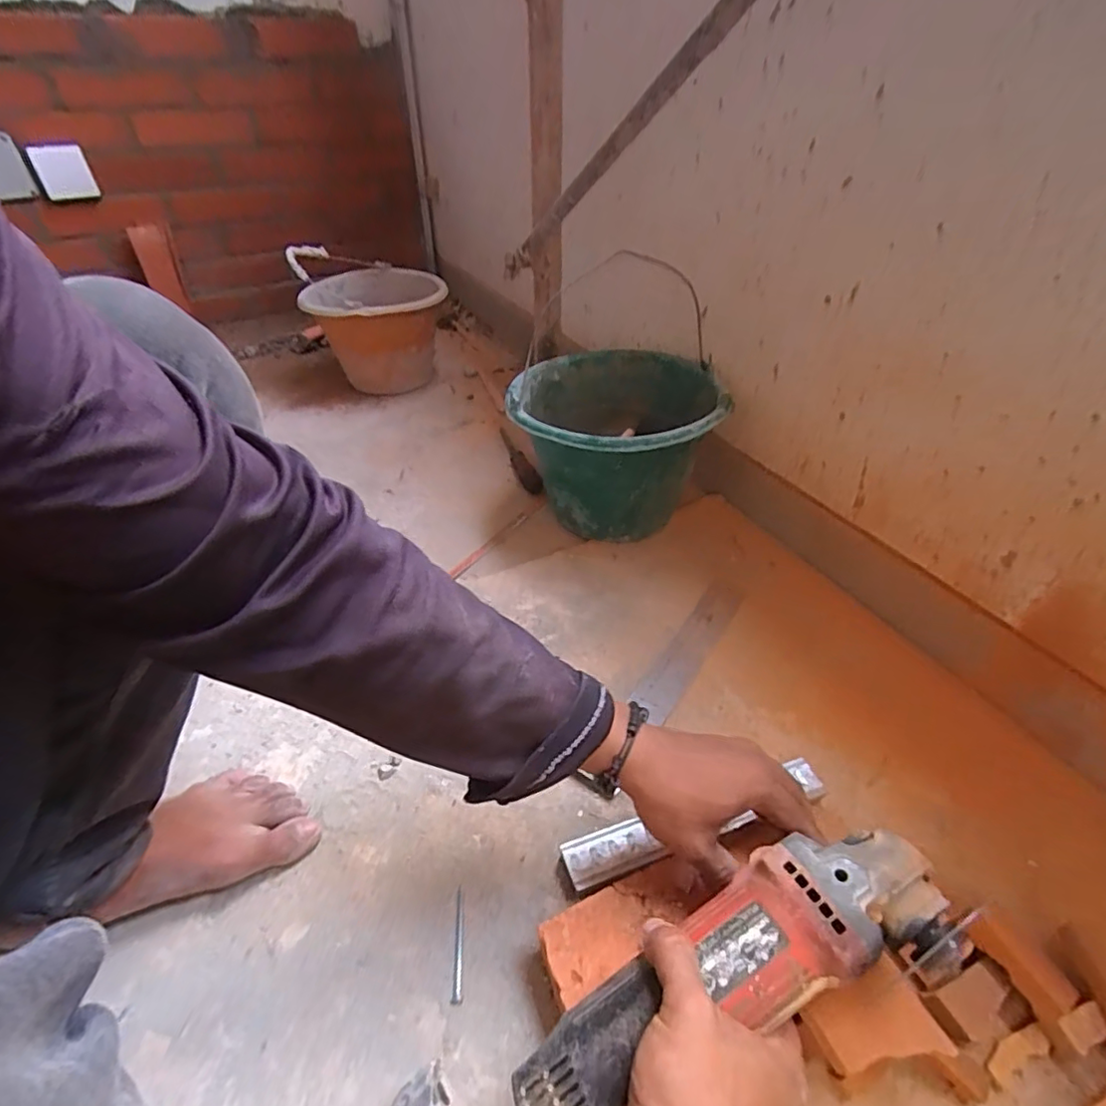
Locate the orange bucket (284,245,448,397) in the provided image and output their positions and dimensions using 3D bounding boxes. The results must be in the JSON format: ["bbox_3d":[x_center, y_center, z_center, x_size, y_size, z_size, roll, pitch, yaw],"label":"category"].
[{"bbox_3d":[-0.340,-0.444,1.097,0.240,0.230,0.240,0,40,0],"label":"orange bucket"}]

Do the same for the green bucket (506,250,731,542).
[{"bbox_3d":[0.077,-0.132,0.744,0.241,0.188,0.263,0,40,0],"label":"green bucket"}]

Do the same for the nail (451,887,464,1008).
[{"bbox_3d":[-0.069,0.283,0.413,0.007,0.005,0.071,-4,40,-5],"label":"nail"}]

